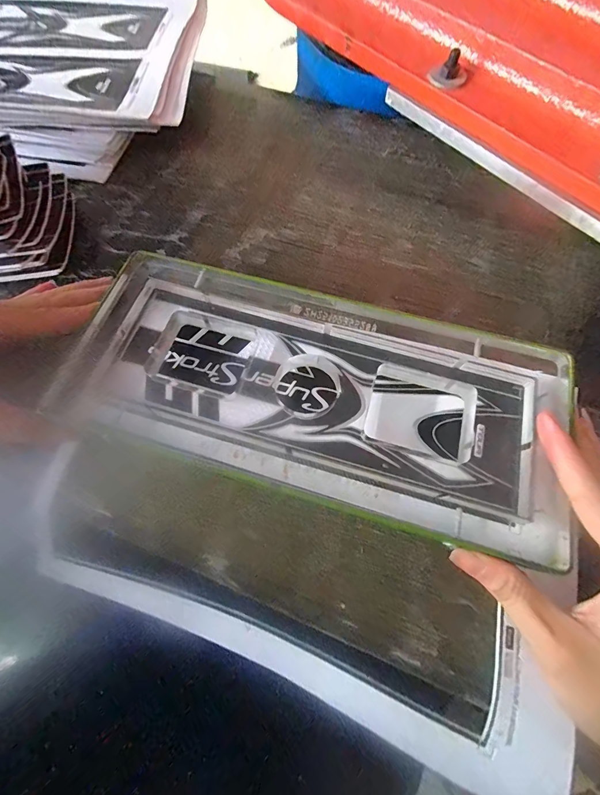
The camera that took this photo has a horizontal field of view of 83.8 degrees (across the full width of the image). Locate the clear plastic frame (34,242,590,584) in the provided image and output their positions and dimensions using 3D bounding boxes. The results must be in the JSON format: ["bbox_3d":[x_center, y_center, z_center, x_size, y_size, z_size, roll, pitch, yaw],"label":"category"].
[{"bbox_3d":[0.009,-0.007,0.222,0.310,0.022,0.137,17,69,6],"label":"clear plastic frame"}]

